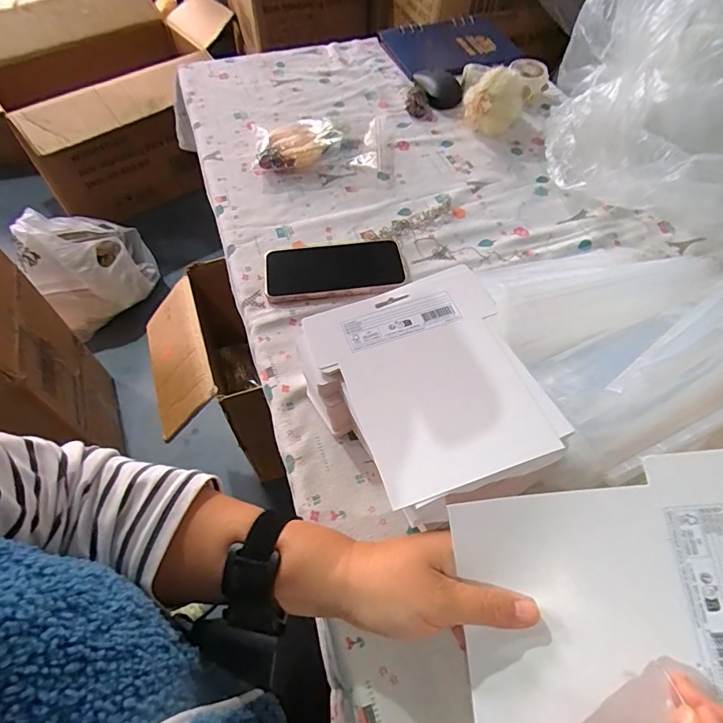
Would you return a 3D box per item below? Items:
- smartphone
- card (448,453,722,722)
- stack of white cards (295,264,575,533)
[{"bbox_3d":[-0.032,-0.106,0.499,0.151,0.015,0.086,-3,57,-3],"label":"smartphone"},{"bbox_3d":[0.152,0.138,0.264,0.179,0.010,0.144,-8,73,12],"label":"card"},{"bbox_3d":[0.049,0.033,0.377,0.163,0.077,0.190,-17,59,-12],"label":"stack of white cards"}]

